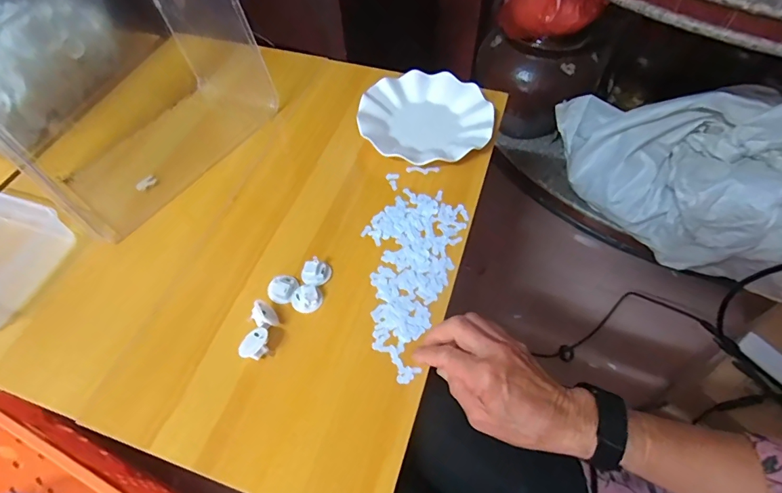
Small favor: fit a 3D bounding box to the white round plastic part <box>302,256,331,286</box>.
[{"bbox_3d":[-0.082,0.029,0.481,0.032,0.021,0.027,-30,60,-17],"label":"white round plastic part"}]

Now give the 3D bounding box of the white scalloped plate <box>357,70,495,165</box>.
[{"bbox_3d":[0.049,-0.182,0.615,0.180,0.023,0.175,-1,56,1],"label":"white scalloped plate"}]

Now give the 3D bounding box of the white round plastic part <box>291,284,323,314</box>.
[{"bbox_3d":[-0.090,0.056,0.467,0.032,0.013,0.028,-20,57,-12],"label":"white round plastic part"}]

